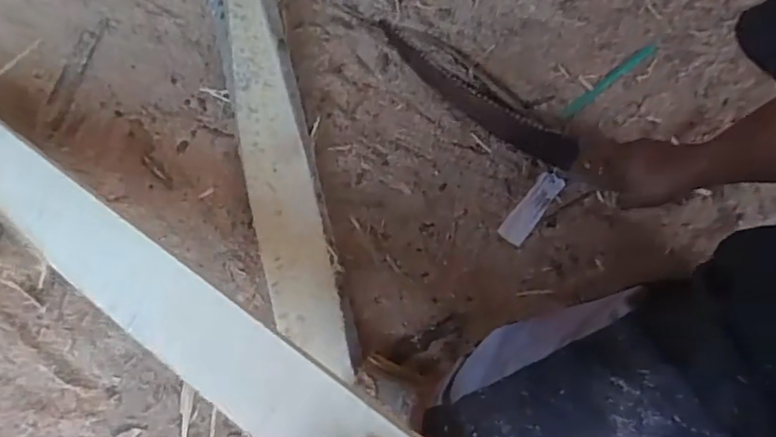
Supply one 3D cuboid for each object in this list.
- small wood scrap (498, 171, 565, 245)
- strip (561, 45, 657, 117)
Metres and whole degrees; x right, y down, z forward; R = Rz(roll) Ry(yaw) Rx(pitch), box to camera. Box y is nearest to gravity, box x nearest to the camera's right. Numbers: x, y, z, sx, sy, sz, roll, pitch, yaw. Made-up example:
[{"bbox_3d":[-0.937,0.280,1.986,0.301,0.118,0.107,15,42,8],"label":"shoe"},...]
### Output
[{"bbox_3d":[0.191,-0.014,0.810,0.034,0.013,0.112,39,79,9],"label":"small wood scrap"},{"bbox_3d":[0.313,-0.195,0.869,0.169,0.004,0.016,-37,79,-5],"label":"strip"}]

